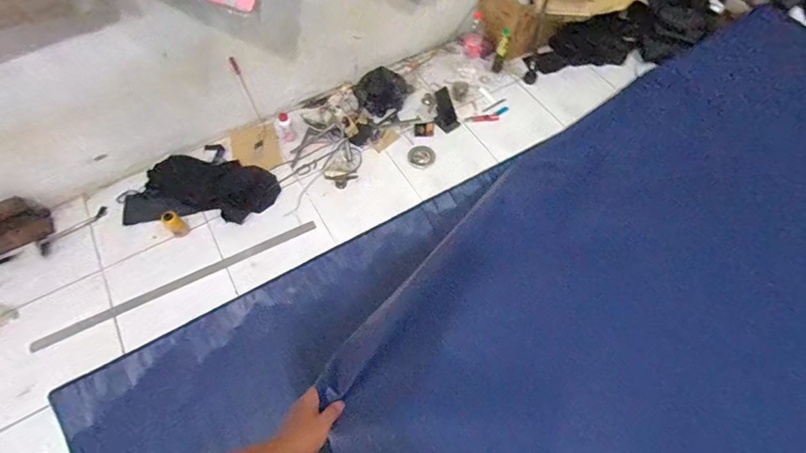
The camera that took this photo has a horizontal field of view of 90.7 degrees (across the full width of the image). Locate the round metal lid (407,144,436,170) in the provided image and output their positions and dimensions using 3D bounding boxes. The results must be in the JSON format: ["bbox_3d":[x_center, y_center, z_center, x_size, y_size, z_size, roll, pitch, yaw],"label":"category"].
[{"bbox_3d":[0.085,-0.313,1.799,0.118,0.017,0.131,29,64,15],"label":"round metal lid"}]

